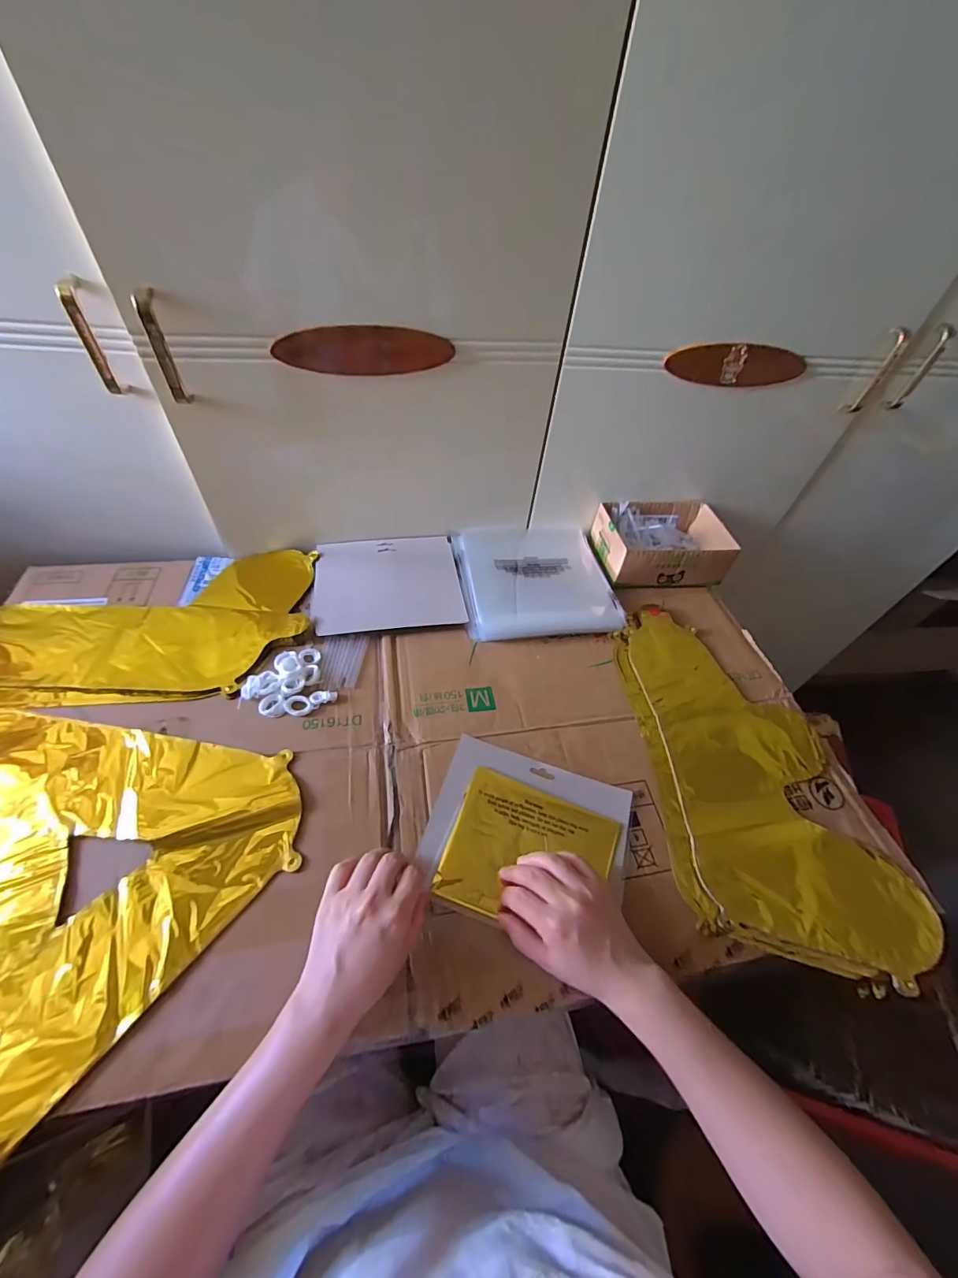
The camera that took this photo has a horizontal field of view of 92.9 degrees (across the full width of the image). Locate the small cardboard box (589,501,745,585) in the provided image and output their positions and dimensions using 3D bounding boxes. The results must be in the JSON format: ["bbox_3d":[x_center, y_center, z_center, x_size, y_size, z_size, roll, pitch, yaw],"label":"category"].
[{"bbox_3d":[0.280,-0.147,0.708,0.186,0.065,0.139,-2,50,-8],"label":"small cardboard box"}]

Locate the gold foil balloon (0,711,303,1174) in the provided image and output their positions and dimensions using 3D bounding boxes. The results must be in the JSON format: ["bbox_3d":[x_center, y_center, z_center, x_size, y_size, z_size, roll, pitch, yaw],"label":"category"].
[{"bbox_3d":[-0.333,0.199,0.407,0.318,0.030,0.364,-18,55,-19],"label":"gold foil balloon"}]

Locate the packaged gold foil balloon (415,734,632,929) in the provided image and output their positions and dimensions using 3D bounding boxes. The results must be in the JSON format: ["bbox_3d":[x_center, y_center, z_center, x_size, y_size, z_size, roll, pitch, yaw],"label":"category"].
[{"bbox_3d":[0.050,0.195,0.453,0.193,0.013,0.161,17,50,8],"label":"packaged gold foil balloon"}]

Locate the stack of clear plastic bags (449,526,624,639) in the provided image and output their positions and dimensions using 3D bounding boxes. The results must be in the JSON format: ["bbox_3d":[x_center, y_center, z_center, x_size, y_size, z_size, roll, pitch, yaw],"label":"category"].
[{"bbox_3d":[0.079,-0.097,0.677,0.218,0.021,0.227,-5,51,-10],"label":"stack of clear plastic bags"}]

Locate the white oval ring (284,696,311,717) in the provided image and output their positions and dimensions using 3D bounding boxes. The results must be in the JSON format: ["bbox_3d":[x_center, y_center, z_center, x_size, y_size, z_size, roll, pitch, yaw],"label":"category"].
[{"bbox_3d":[-0.204,0.074,0.511,0.027,0.006,0.023,-1,50,-7],"label":"white oval ring"}]

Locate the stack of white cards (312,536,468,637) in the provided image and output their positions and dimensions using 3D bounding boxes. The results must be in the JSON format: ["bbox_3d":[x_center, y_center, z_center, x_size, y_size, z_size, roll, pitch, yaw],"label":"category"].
[{"bbox_3d":[-0.128,-0.081,0.641,0.195,0.014,0.169,-6,51,-11],"label":"stack of white cards"}]

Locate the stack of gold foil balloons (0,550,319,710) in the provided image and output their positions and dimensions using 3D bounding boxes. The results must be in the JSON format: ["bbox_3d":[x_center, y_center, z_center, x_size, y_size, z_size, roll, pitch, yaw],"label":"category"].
[{"bbox_3d":[-0.423,-0.025,0.566,0.397,0.015,0.232,-3,51,-9],"label":"stack of gold foil balloons"}]

